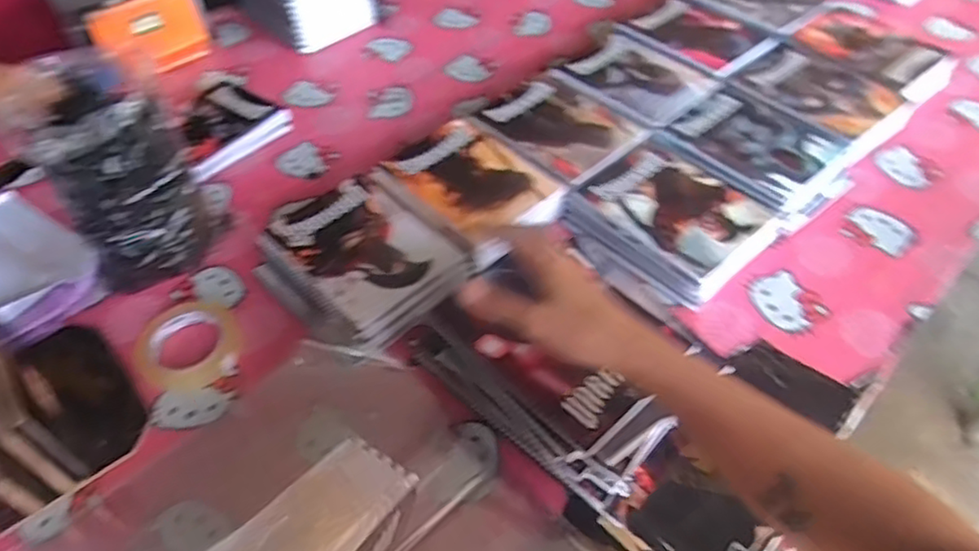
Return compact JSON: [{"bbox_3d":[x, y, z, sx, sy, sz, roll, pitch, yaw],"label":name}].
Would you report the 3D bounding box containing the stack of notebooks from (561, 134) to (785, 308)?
[{"bbox_3d":[0.225,-0.075,0.790,0.179,0.043,0.203,-36,57,-25],"label":"stack of notebooks"}]

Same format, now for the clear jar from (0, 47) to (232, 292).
[{"bbox_3d":[-0.402,-0.109,0.718,0.150,0.234,0.150,-26,53,-19],"label":"clear jar"}]

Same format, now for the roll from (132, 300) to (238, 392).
[{"bbox_3d":[-0.331,0.072,0.707,0.106,0.019,0.103,-1,49,1],"label":"roll"}]

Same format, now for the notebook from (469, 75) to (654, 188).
[{"bbox_3d":[0.095,-0.202,0.878,0.153,0.008,0.194,-34,56,-24],"label":"notebook"}]

